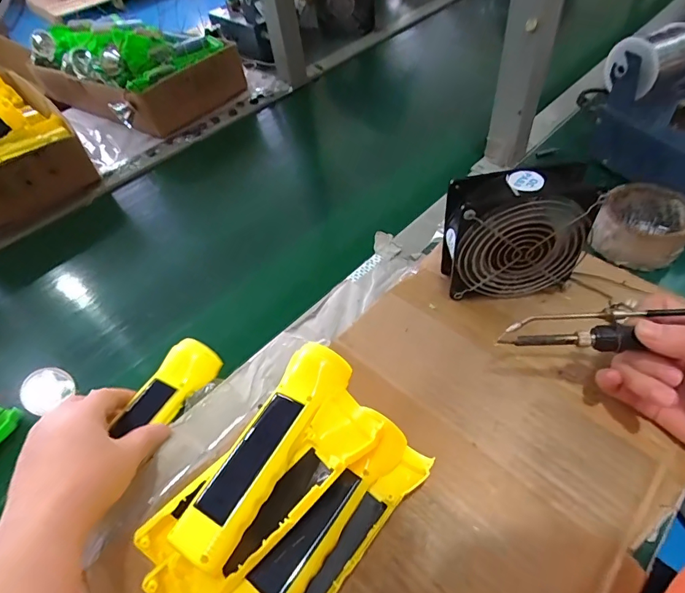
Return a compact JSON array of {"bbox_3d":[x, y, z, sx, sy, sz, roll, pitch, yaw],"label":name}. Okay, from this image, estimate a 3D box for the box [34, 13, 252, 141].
[{"bbox_3d":[-0.412,-0.444,0.817,0.428,0.114,0.236,26,58,25],"label":"box"}]

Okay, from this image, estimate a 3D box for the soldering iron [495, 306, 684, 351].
[{"bbox_3d":[0.228,0.023,0.316,0.209,0.014,0.028,-2,48,15],"label":"soldering iron"}]

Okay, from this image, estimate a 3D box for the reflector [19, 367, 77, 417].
[{"bbox_3d":[-0.284,0.091,0.413,0.015,0.042,0.043,-13,31,43],"label":"reflector"}]

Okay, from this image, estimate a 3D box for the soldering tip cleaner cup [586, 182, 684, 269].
[{"bbox_3d":[0.314,-0.074,0.451,0.084,0.049,0.082,25,58,24],"label":"soldering tip cleaner cup"}]

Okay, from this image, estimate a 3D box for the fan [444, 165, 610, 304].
[{"bbox_3d":[0.158,-0.050,0.397,0.123,0.128,0.044,-2,51,5],"label":"fan"}]

